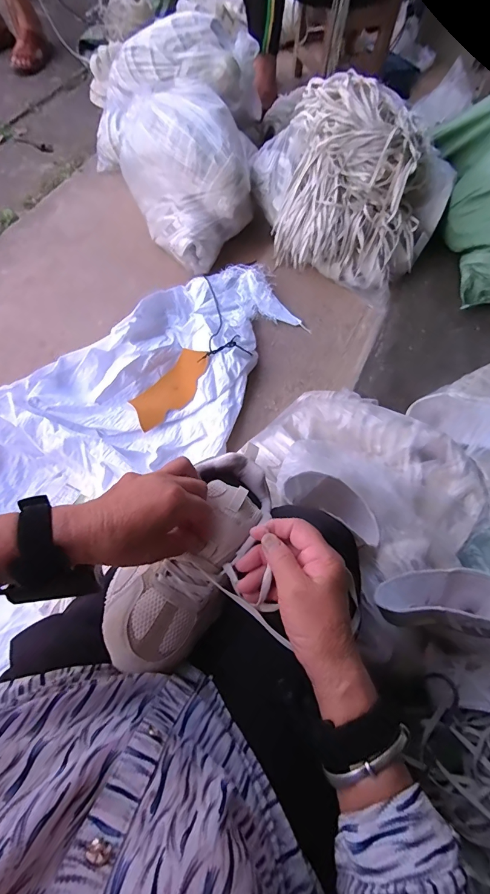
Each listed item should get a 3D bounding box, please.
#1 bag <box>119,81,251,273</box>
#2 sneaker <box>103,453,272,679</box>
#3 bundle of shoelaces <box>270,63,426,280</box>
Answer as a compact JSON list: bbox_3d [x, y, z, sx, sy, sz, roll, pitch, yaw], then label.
[{"bbox_3d":[-0.161,-0.796,1.113,0.332,0.271,0.532,-21,69,-12],"label":"bag"},{"bbox_3d":[-0.053,0.112,0.402,0.096,0.098,0.223,28,69,13],"label":"sneaker"},{"bbox_3d":[0.295,-0.695,1.011,0.366,0.265,0.390,16,67,4],"label":"bundle of shoelaces"}]

